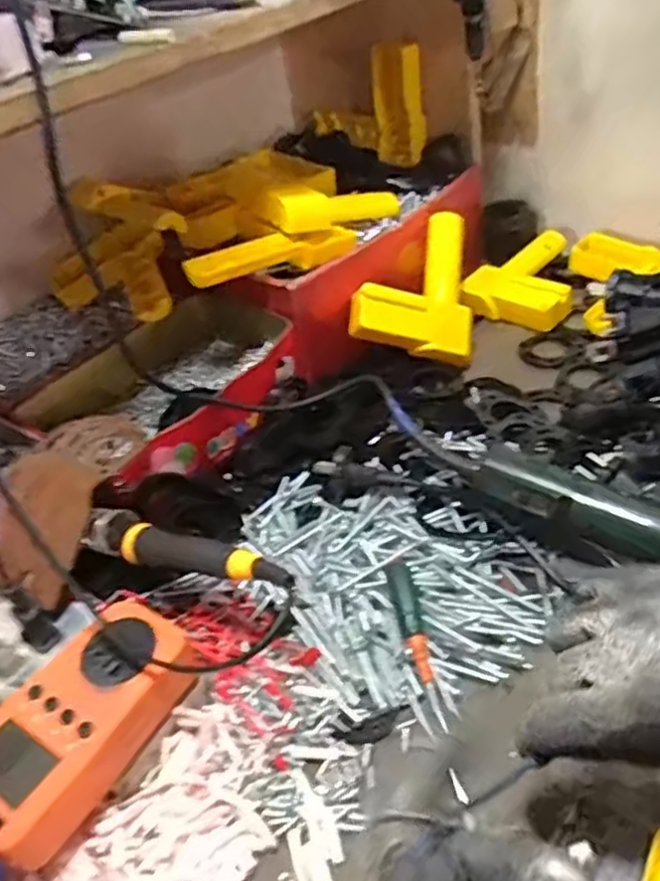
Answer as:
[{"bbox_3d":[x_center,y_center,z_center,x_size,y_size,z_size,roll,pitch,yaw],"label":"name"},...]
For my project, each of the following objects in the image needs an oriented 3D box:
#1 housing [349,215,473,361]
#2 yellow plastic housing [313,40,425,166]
[{"bbox_3d":[0.080,-0.145,0.649,0.111,0.042,0.147,15,69,-14],"label":"housing"},{"bbox_3d":[0.041,-0.372,0.761,0.030,0.116,0.146,-34,44,-26],"label":"yellow plastic housing"}]

